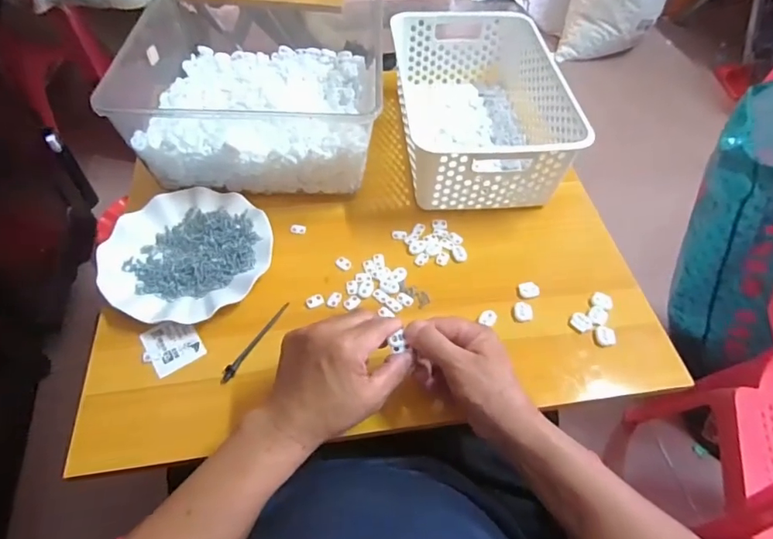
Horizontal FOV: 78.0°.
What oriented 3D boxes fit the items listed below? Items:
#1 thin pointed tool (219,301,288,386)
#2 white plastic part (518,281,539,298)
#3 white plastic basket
[{"bbox_3d":[-0.136,0.073,0.493,0.011,0.006,0.104,25,56,15],"label":"thin pointed tool"},{"bbox_3d":[0.161,0.023,0.540,0.021,0.009,0.019,8,53,3],"label":"white plastic part"},{"bbox_3d":[0.121,-0.222,0.659,0.206,0.113,0.308,-4,54,-6],"label":"white plastic basket"}]

